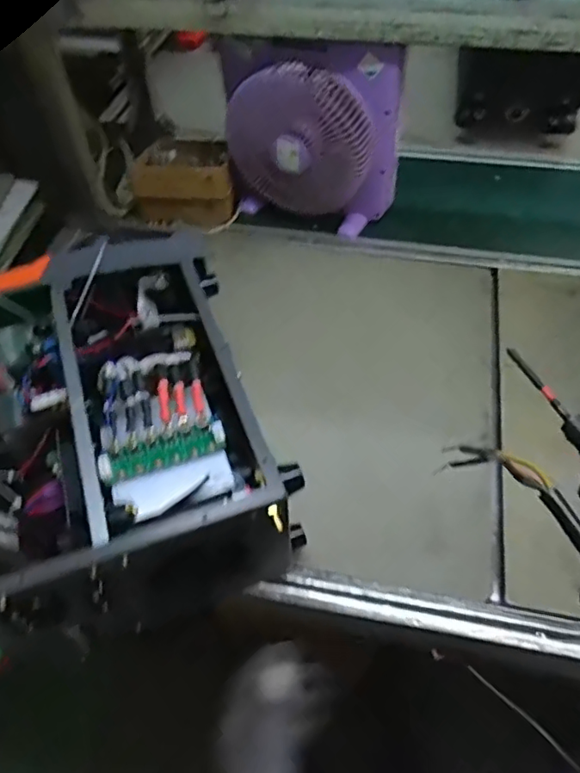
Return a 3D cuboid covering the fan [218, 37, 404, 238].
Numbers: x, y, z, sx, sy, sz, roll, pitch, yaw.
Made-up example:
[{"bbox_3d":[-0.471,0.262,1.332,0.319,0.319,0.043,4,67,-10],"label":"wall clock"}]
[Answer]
[{"bbox_3d":[0.030,-0.413,0.992,0.310,0.320,0.096,16,59,15],"label":"fan"}]

